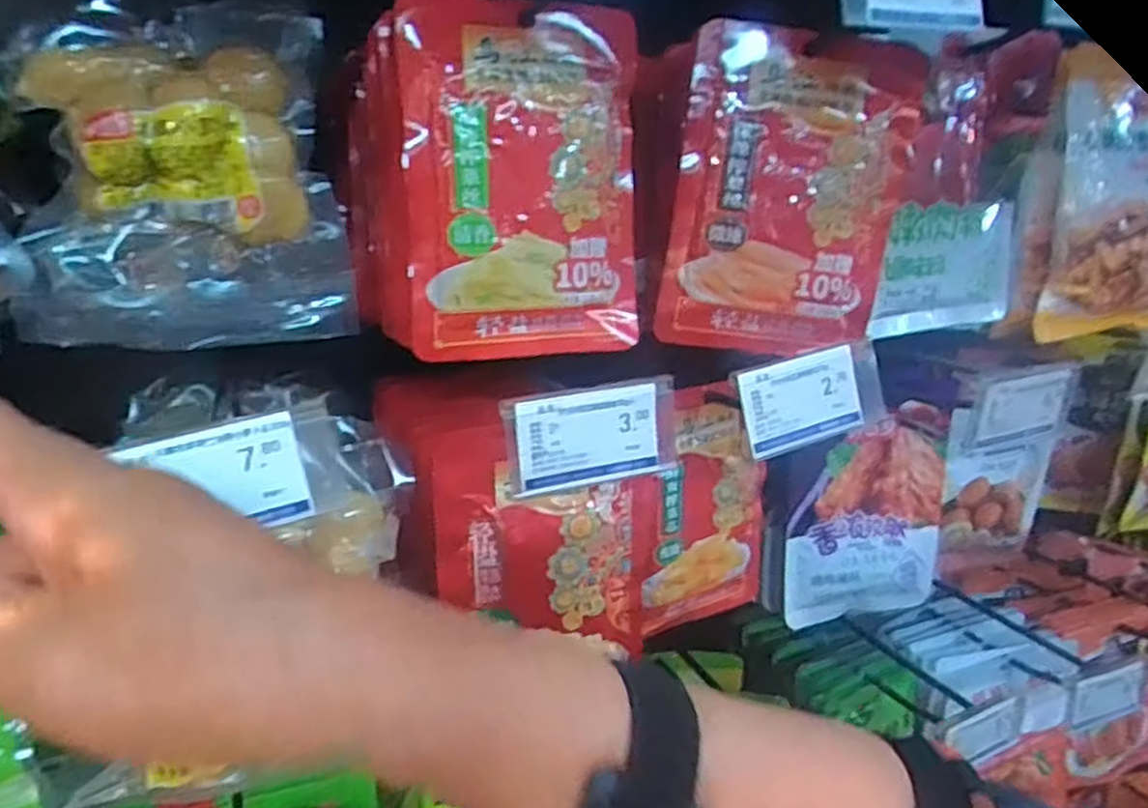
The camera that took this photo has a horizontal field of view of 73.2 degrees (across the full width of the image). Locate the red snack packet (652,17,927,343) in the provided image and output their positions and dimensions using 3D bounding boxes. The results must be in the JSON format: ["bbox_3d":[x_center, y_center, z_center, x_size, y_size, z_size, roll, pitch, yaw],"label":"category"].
[{"bbox_3d":[0.109,-0.110,0.401,0.119,0.149,0.018,2,17,1],"label":"red snack packet"}]

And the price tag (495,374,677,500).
[{"bbox_3d":[0.009,0.013,0.337,0.077,0.042,0.010,-7,19,-26],"label":"price tag"}]

